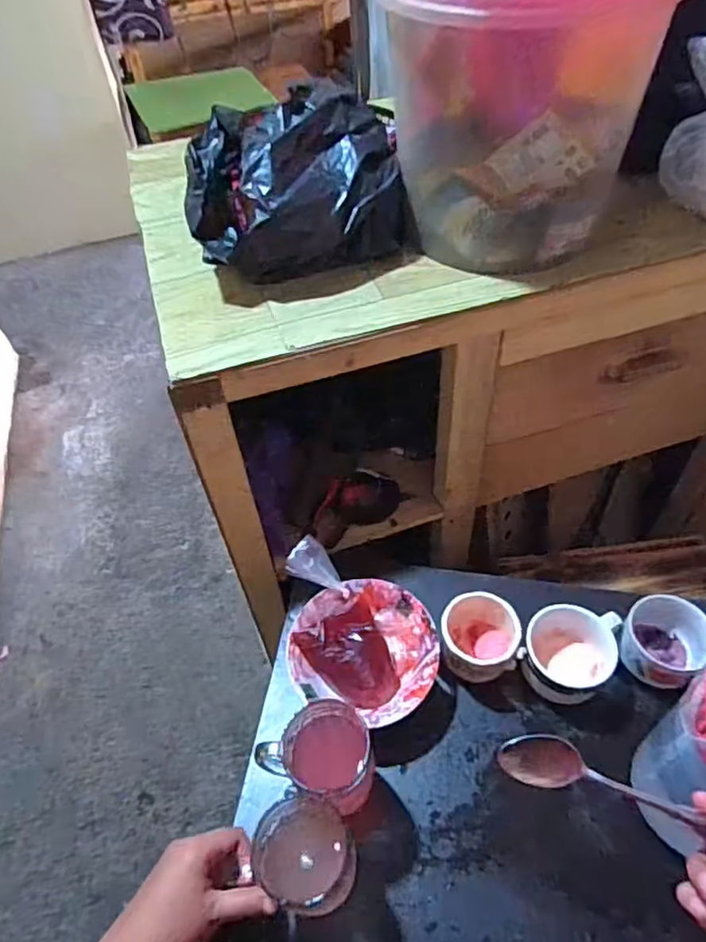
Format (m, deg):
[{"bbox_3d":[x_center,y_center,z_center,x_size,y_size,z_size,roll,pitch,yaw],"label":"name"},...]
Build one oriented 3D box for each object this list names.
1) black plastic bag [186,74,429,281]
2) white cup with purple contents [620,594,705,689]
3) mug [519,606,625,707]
[{"bbox_3d":[-0.057,-0.283,0.624,0.218,0.111,0.153,-18,52,-8],"label":"black plastic bag"},{"bbox_3d":[0.319,0.178,0.638,0.085,0.062,0.078,-3,51,4],"label":"white cup with purple contents"},{"bbox_3d":[0.222,0.182,0.638,0.106,0.062,0.086,-40,58,-23],"label":"mug"}]

